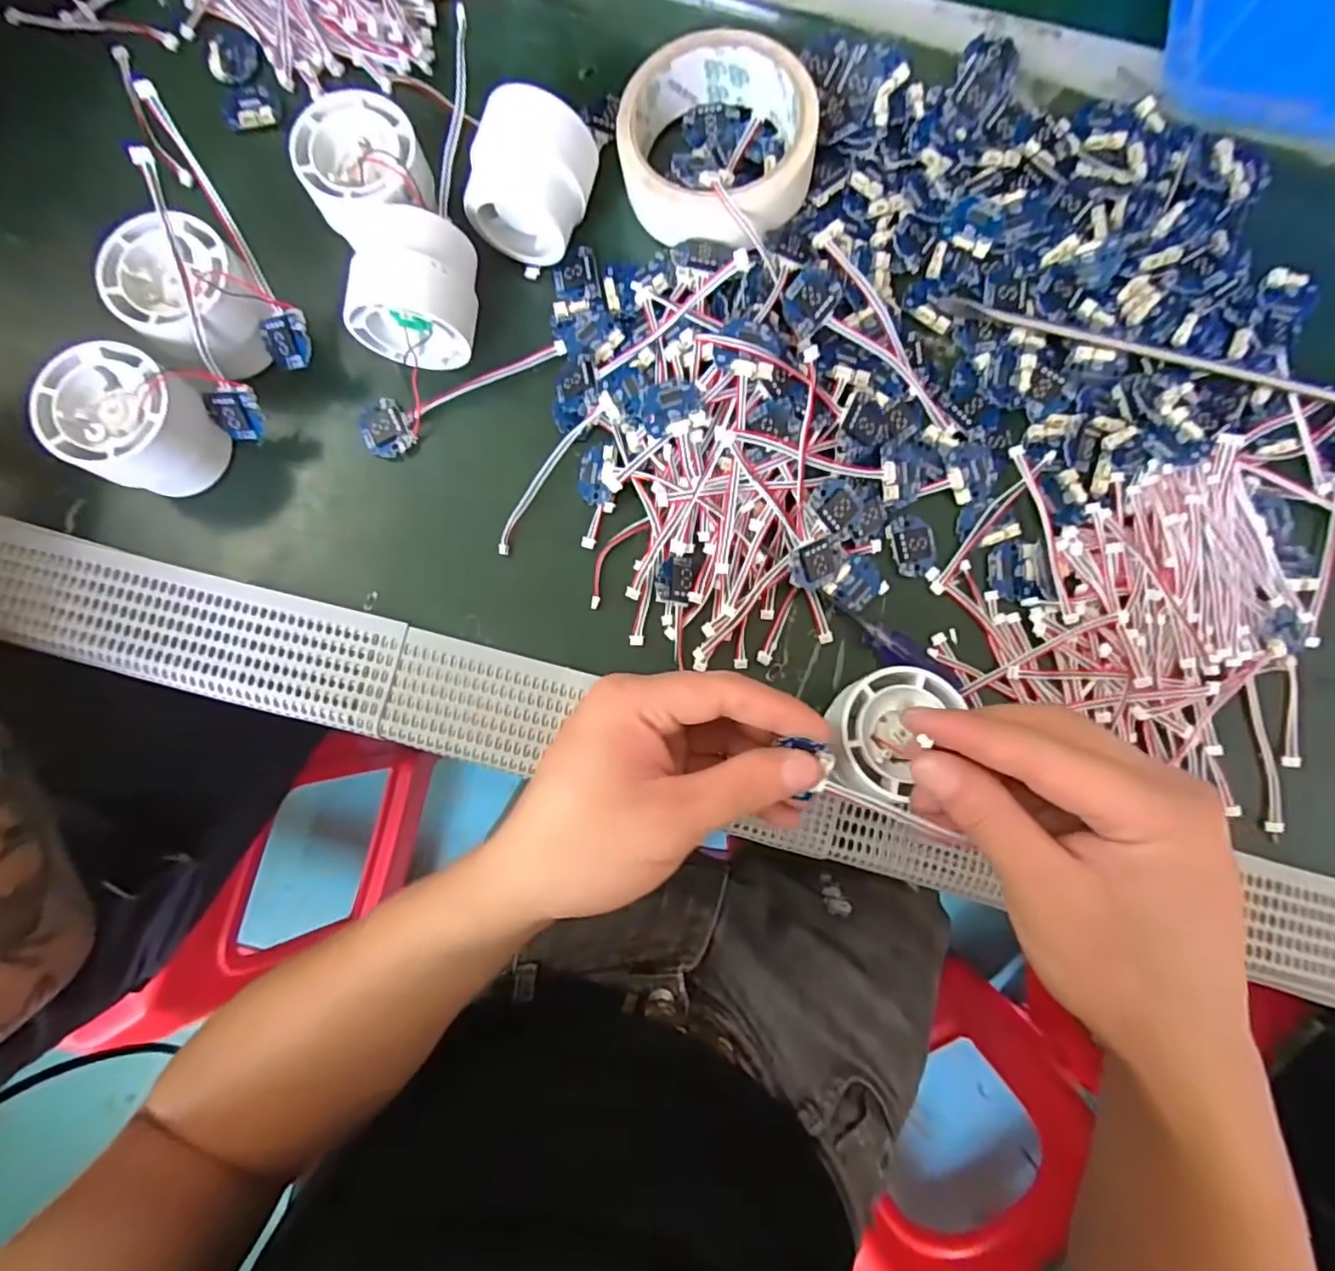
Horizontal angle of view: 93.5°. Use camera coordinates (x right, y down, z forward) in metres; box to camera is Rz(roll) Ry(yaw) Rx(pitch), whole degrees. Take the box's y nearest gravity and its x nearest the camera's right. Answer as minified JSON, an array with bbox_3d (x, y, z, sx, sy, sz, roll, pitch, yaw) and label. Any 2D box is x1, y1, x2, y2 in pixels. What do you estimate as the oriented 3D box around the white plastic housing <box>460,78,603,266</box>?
[{"bbox_3d":[-0.065,-0.216,0.301,0.057,0.047,0.051,11,85,1],"label":"white plastic housing"}]

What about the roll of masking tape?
[{"bbox_3d":[0.024,-0.239,0.307,0.094,0.033,0.094,0,86,0],"label":"roll of masking tape"}]

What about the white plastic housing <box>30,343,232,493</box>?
[{"bbox_3d":[-0.238,-0.095,0.288,0.054,0.052,0.056,12,85,1],"label":"white plastic housing"}]

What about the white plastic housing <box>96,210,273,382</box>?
[{"bbox_3d":[-0.219,-0.155,0.295,0.064,0.049,0.056,34,86,3],"label":"white plastic housing"}]

